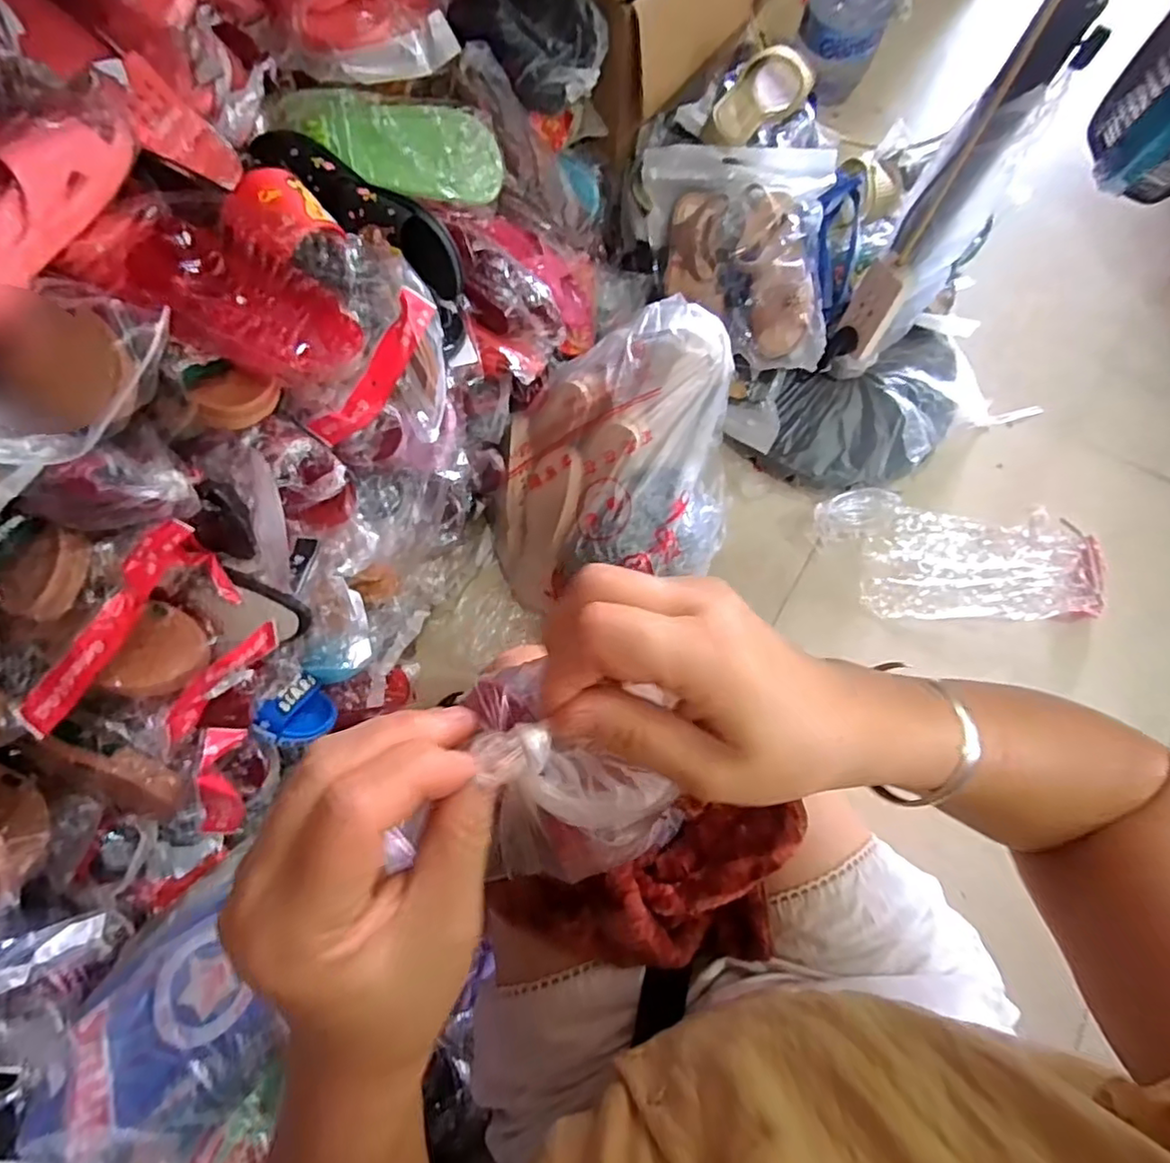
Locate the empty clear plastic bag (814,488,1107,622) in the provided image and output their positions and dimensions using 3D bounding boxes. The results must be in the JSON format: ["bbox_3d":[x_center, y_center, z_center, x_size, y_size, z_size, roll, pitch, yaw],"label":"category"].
[{"bbox_3d":[0.596,-0.040,0.975,0.441,0.033,0.191,3,73,0],"label":"empty clear plastic bag"}]

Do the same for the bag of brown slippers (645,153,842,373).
[{"bbox_3d":[0.225,-0.479,0.921,0.275,0.080,0.309,1,100,8],"label":"bag of brown slippers"}]

